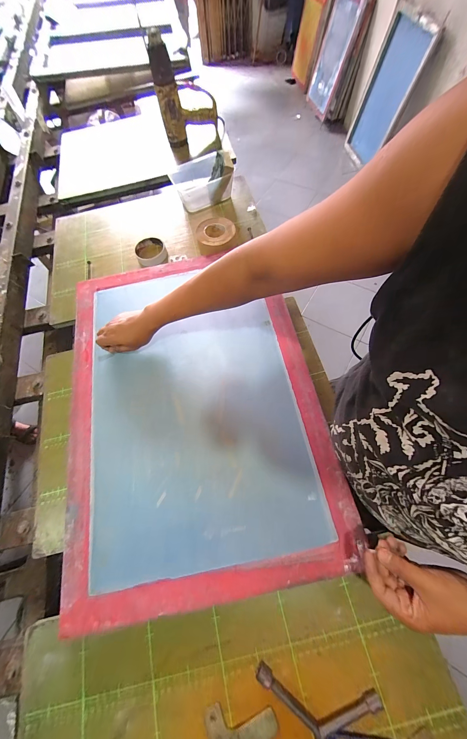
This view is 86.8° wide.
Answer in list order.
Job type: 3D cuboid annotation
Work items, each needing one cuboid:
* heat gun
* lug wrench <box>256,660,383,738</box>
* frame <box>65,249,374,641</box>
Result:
[{"bbox_3d":[-0.151,-0.870,0.809,0.186,0.277,0.097,-20,68,-3],"label":"heat gun"},{"bbox_3d":[0.103,0.481,0.308,0.158,0.012,0.137,6,69,7],"label":"lug wrench"},{"bbox_3d":[-0.086,0.039,0.483,0.467,0.030,0.648,-11,67,-1],"label":"frame"}]

